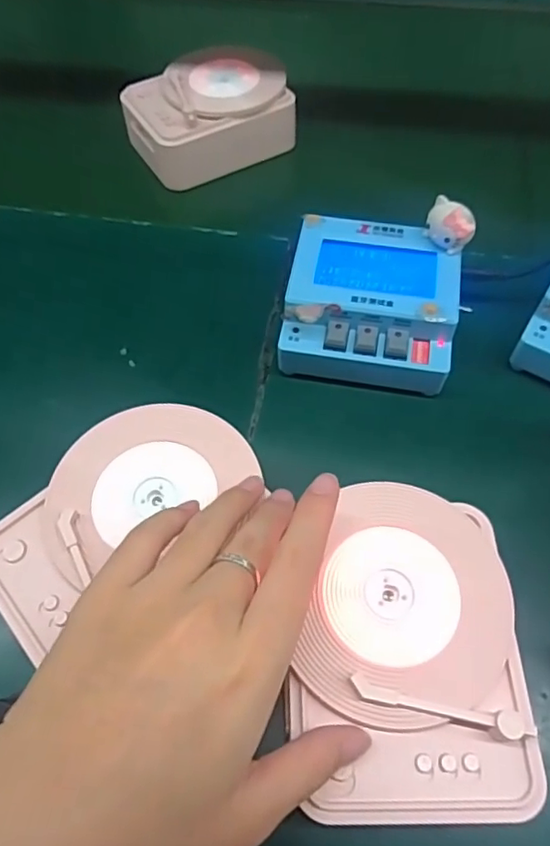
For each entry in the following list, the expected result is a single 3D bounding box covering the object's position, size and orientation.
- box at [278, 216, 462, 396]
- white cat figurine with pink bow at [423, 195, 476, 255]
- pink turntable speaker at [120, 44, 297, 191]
[{"bbox_3d":[0.059,-0.067,0.356,0.099,0.062,0.100,7,54,7],"label":"box"},{"bbox_3d":[0.104,-0.117,0.339,0.029,0.025,0.018,22,62,14],"label":"white cat figurine with pink bow"},{"bbox_3d":[-0.053,-0.257,0.476,0.132,0.062,0.096,-24,61,-12],"label":"pink turntable speaker"}]

